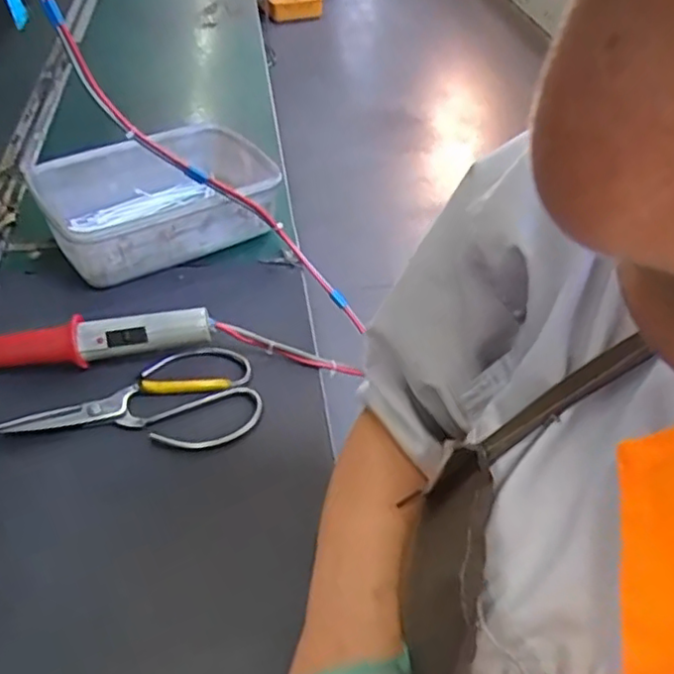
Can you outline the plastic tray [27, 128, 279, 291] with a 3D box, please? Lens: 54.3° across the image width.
[{"bbox_3d":[-0.178,-0.136,0.678,0.226,0.076,0.153,-26,49,-25],"label":"plastic tray"}]

